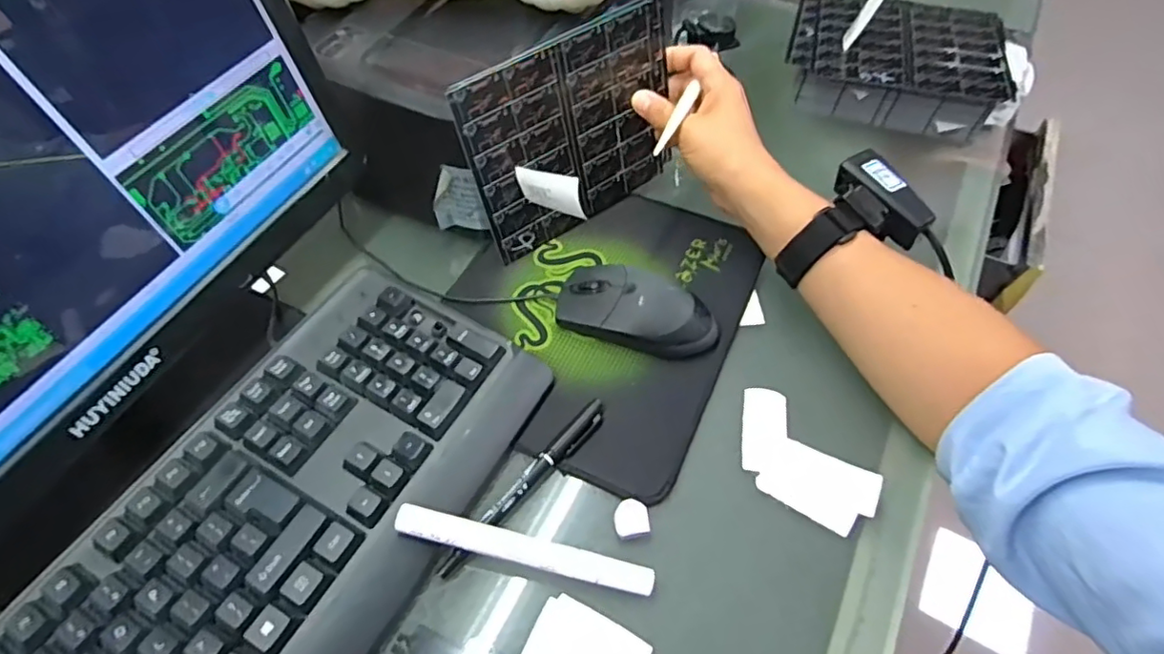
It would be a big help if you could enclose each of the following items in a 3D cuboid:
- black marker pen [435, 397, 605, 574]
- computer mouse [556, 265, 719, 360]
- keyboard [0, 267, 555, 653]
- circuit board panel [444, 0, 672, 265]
[{"bbox_3d":[-0.033,0.093,0.363,0.013,0.008,0.137,35,61,23],"label":"black marker pen"},{"bbox_3d":[0.037,-0.011,0.423,0.112,0.035,0.055,24,58,17],"label":"computer mouse"},{"bbox_3d":[-0.189,0.141,0.302,0.154,0.025,0.421,24,57,17],"label":"keyboard"},{"bbox_3d":[-0.003,-0.144,0.450,0.175,0.141,0.005,-34,48,-19],"label":"circuit board panel"}]

